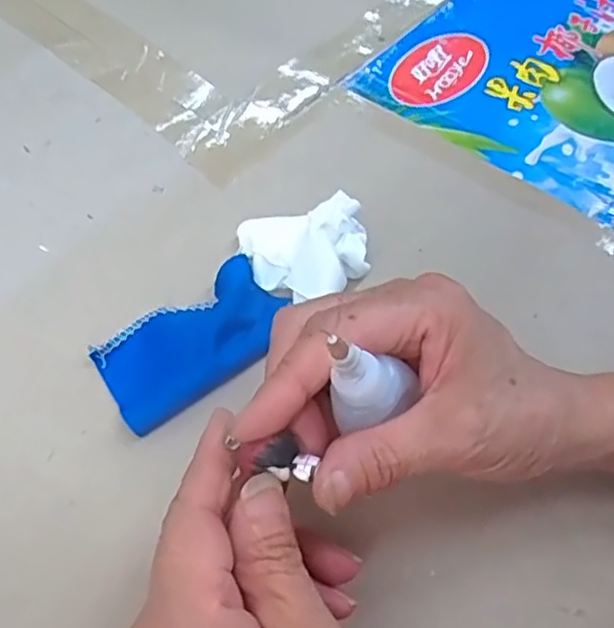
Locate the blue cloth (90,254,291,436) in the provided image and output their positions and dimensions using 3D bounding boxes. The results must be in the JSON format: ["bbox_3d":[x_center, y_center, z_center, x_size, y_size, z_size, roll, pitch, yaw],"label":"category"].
[{"bbox_3d":[-0.053,0.014,0.332,0.093,0.016,0.057,-34,64,-23],"label":"blue cloth"}]

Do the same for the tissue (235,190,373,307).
[{"bbox_3d":[0.002,-0.032,0.359,0.063,0.028,0.061,-14,58,-13],"label":"tissue"}]

